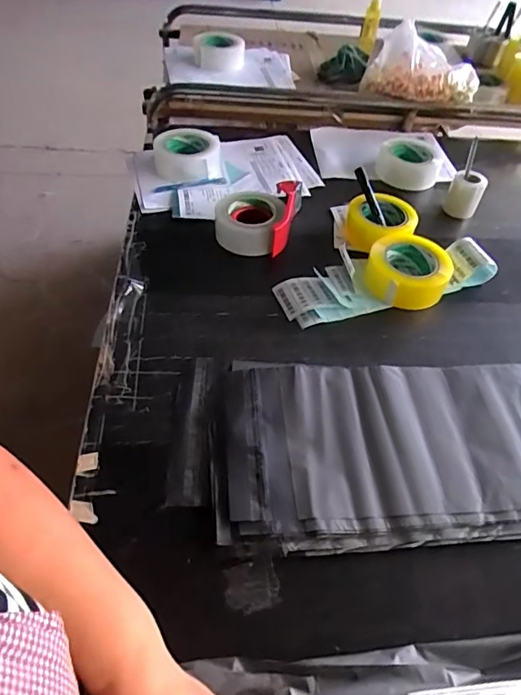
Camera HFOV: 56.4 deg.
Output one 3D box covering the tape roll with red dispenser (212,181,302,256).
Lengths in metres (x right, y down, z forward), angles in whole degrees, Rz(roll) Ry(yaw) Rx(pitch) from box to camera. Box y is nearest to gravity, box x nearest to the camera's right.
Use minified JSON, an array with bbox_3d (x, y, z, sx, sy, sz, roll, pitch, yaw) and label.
[{"bbox_3d":[-0.006,-0.224,0.812,0.123,0.061,0.144,12,50,4],"label":"tape roll with red dispenser"}]

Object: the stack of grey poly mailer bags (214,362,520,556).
[{"bbox_3d":[0.369,0.109,0.596,0.833,0.021,0.233,-1,51,-6],"label":"stack of grey poly mailer bags"}]

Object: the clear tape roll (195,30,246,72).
[{"bbox_3d":[-0.090,-0.661,1.081,0.110,0.048,0.116,3,50,-4],"label":"clear tape roll"}]

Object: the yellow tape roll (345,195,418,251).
[{"bbox_3d":[0.205,-0.210,0.827,0.113,0.051,0.113,3,50,-4],"label":"yellow tape roll"}]

